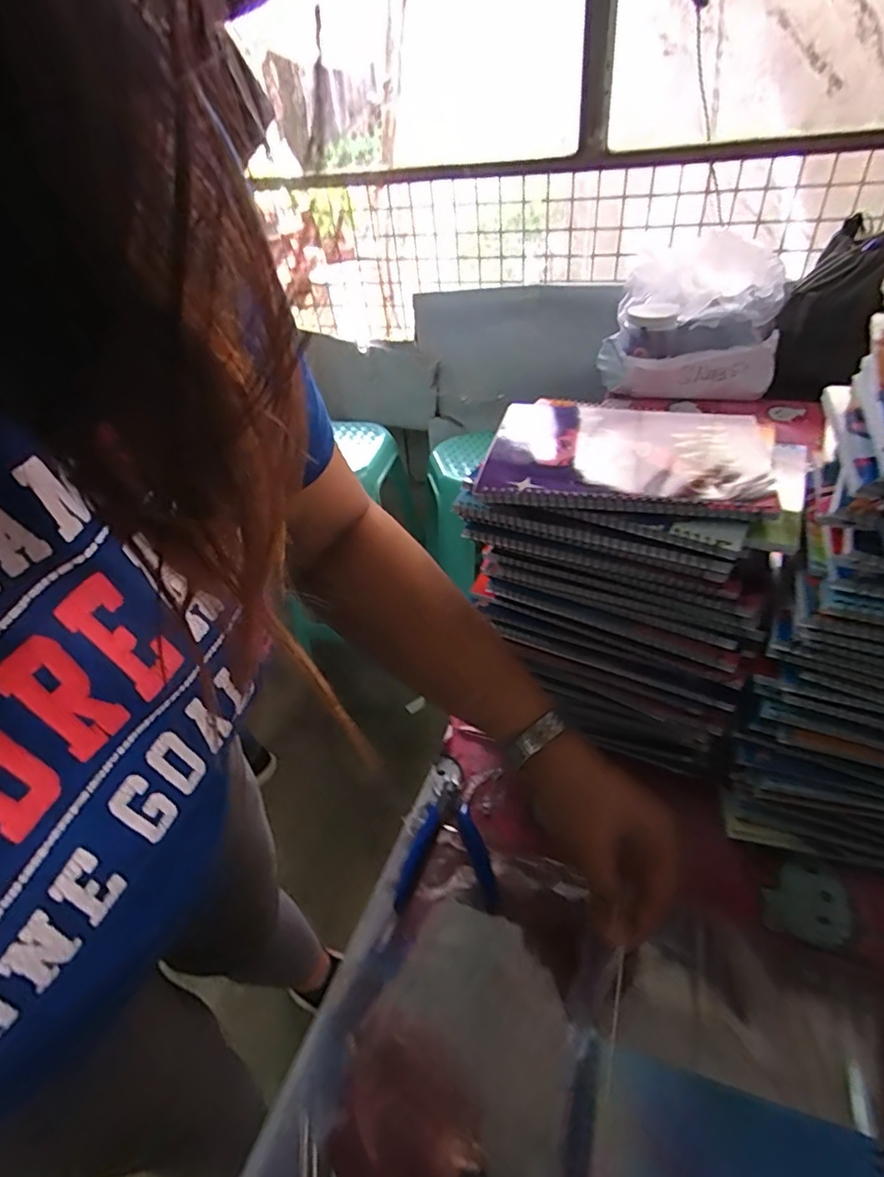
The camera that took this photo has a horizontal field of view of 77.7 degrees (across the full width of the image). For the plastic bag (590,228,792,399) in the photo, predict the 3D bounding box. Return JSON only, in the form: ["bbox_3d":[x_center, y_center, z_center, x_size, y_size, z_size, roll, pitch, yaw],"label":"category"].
[{"bbox_3d":[0.520,-0.581,1.129,0.329,0.119,0.385,11,70,19],"label":"plastic bag"}]

